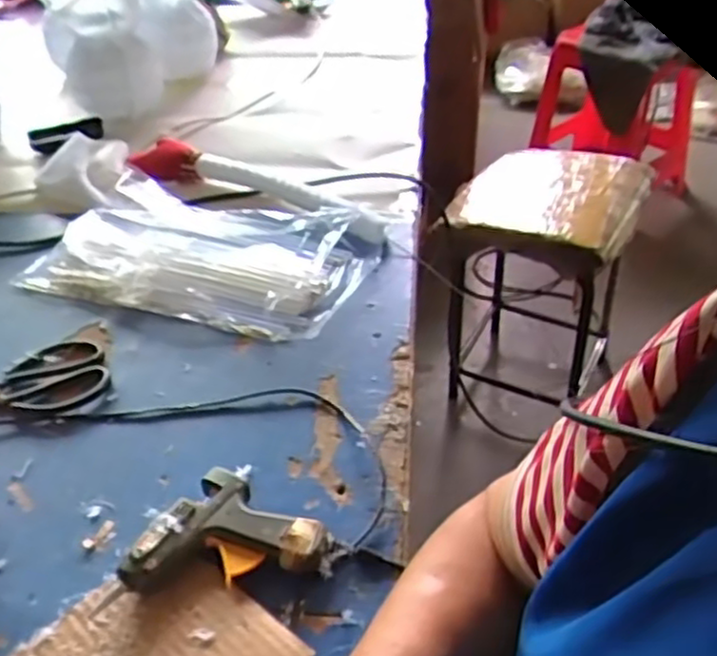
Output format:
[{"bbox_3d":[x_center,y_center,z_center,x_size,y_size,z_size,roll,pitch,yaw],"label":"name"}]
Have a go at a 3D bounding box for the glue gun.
[{"bbox_3d":[-0.102,0.159,0.504,0.136,0.033,0.110,-34,47,-31],"label":"glue gun"}]

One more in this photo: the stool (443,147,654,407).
[{"bbox_3d":[0.330,-0.078,1.368,0.304,0.436,0.272,11,41,19],"label":"stool"}]

